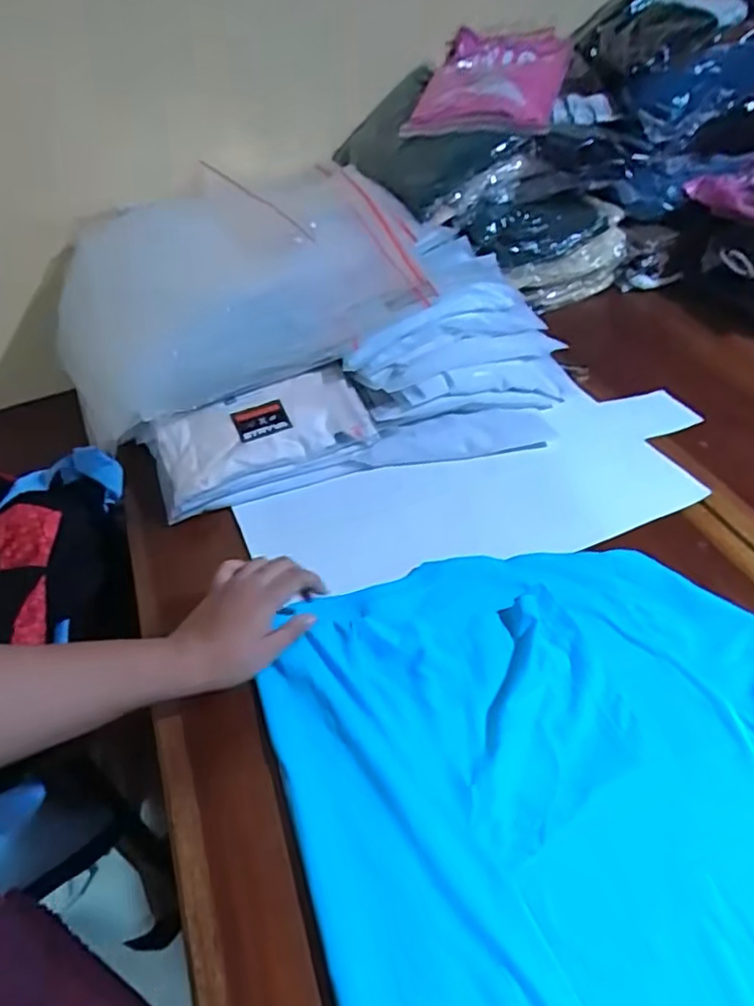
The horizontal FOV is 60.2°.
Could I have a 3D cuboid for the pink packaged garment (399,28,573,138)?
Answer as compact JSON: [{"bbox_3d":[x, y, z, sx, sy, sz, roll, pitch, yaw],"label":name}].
[{"bbox_3d":[0.164,-0.595,0.917,0.183,0.075,0.275,11,46,16],"label":"pink packaged garment"}]

